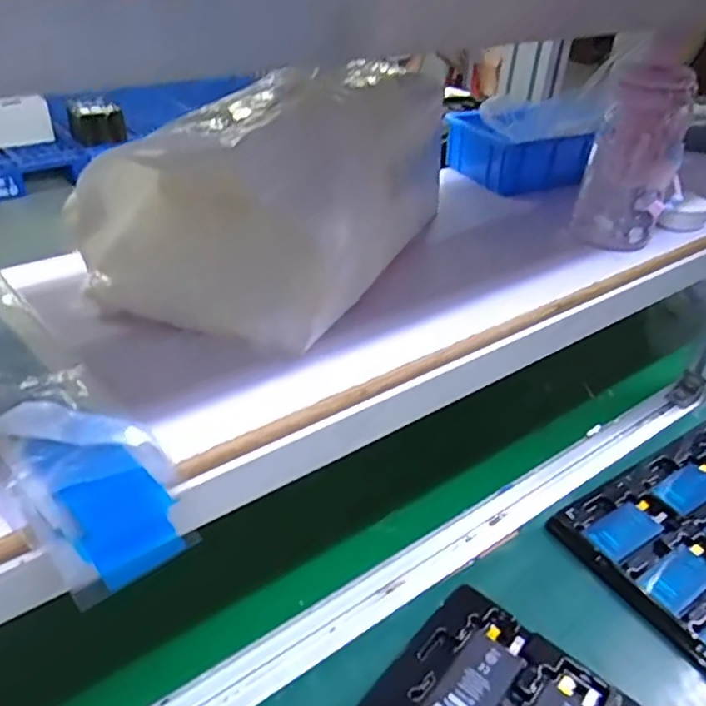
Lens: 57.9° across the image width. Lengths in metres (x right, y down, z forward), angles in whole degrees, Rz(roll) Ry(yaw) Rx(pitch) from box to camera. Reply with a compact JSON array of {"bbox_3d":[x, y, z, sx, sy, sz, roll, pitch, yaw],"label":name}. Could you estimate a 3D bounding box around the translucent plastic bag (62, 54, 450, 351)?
[{"bbox_3d":[-0.067,-0.154,0.558,0.210,0.136,0.318,16,37,17],"label":"translucent plastic bag"}]

